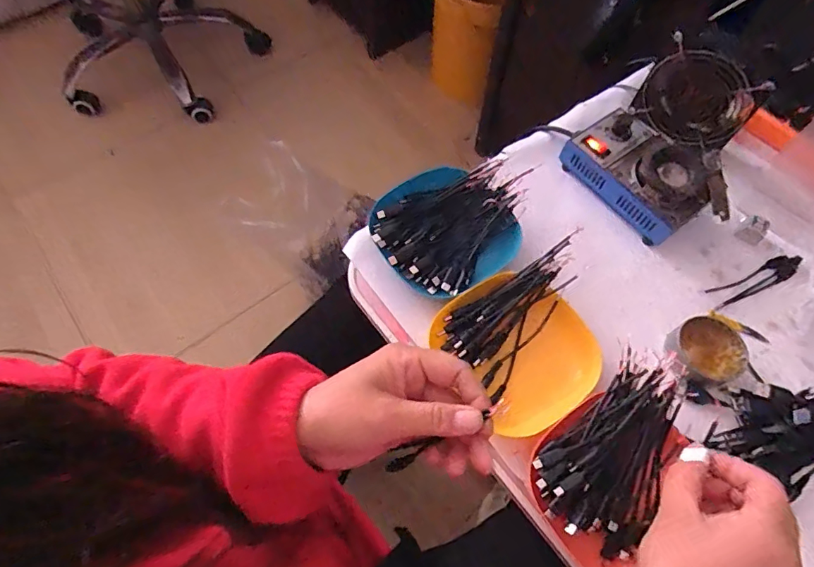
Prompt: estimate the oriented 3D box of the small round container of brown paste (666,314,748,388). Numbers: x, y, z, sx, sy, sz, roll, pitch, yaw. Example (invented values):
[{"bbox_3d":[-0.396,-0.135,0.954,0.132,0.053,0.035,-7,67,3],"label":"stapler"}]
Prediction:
[{"bbox_3d":[0.287,0.066,0.463,0.058,0.028,0.062,1,64,-1],"label":"small round container of brown paste"}]

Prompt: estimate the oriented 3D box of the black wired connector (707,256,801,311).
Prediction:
[{"bbox_3d":[0.377,-0.004,0.519,0.120,0.004,0.025,-22,67,-12],"label":"black wired connector"}]

